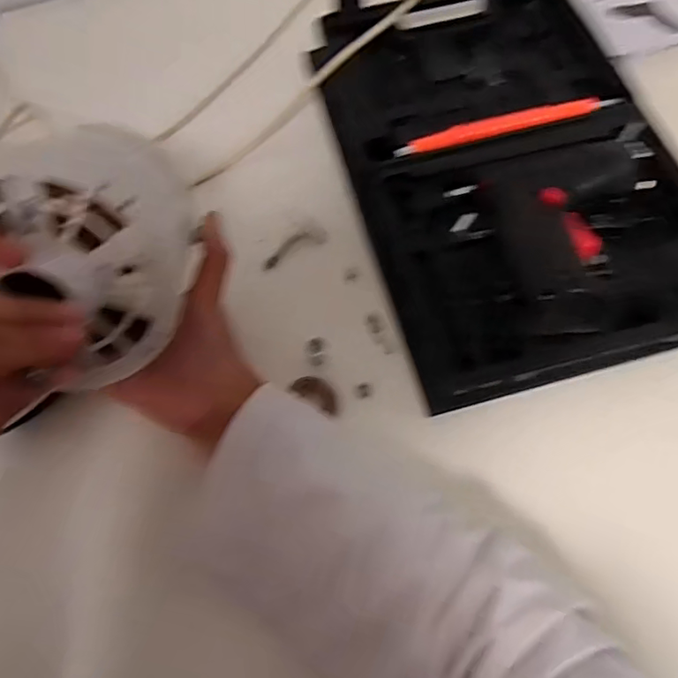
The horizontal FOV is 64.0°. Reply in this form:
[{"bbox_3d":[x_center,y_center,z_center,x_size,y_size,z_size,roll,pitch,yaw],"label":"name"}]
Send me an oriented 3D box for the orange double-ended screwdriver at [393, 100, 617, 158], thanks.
[{"bbox_3d":[0.121,-0.160,0.403,0.162,0.018,0.018,-11,67,-4],"label":"orange double-ended screwdriver"}]

